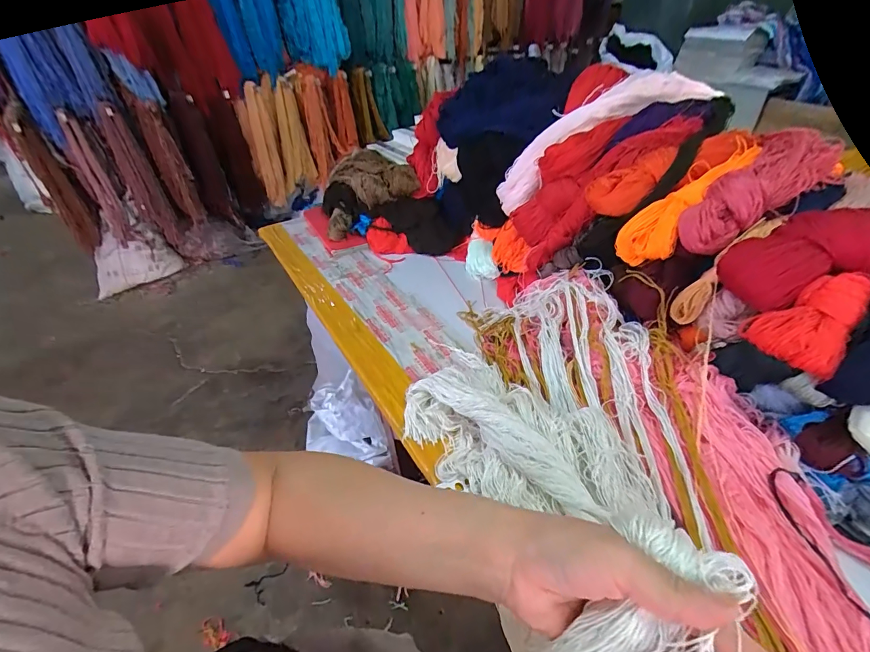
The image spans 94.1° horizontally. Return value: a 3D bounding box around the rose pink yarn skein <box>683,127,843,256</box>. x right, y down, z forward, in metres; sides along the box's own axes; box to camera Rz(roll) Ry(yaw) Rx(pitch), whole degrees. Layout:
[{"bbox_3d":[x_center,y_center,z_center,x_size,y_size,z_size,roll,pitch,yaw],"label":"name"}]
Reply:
[{"bbox_3d":[0.420,-0.185,0.529,0.270,0.059,0.102,-35,46,-14],"label":"rose pink yarn skein"}]

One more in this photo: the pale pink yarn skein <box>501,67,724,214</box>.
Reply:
[{"bbox_3d":[0.318,-0.371,0.758,0.450,0.114,0.095,-32,42,-1],"label":"pale pink yarn skein"}]

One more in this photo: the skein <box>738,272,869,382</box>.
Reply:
[{"bbox_3d":[0.407,-0.013,0.443,0.122,0.043,0.085,-52,43,-5],"label":"skein"}]

